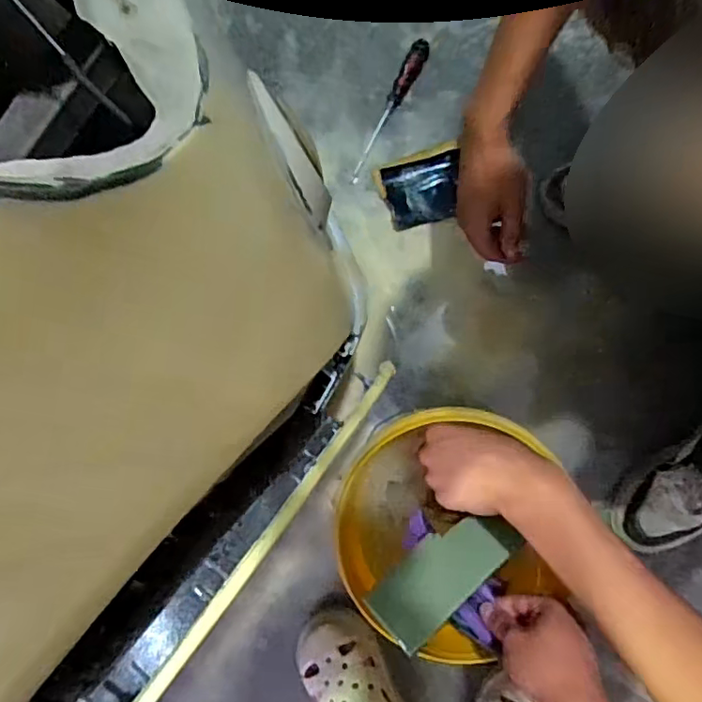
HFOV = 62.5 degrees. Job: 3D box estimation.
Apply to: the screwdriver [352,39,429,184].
[{"bbox_3d":[0.057,-0.367,0.887,0.027,0.030,0.227,29,91,7],"label":"screwdriver"}]

